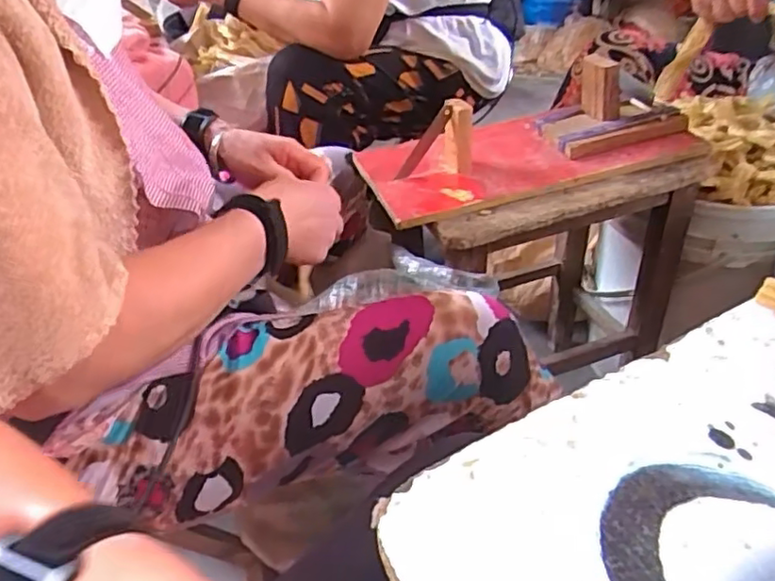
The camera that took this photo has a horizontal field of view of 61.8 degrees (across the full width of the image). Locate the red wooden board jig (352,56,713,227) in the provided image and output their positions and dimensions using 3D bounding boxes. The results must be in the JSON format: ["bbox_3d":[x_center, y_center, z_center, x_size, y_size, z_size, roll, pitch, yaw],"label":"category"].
[{"bbox_3d":[0.156,-0.188,0.738,0.367,0.085,0.178,-14,38,-11],"label":"red wooden board jig"}]

